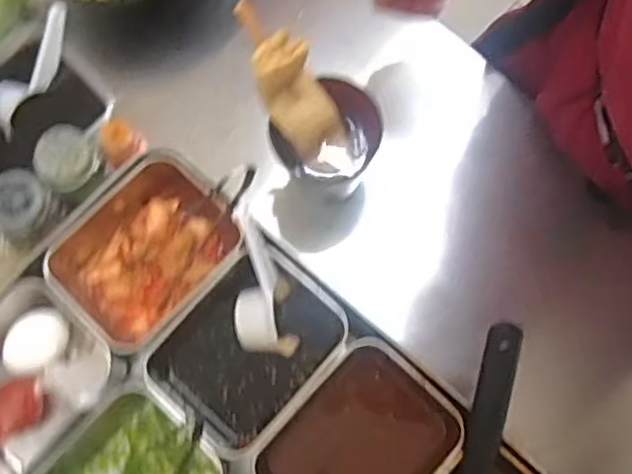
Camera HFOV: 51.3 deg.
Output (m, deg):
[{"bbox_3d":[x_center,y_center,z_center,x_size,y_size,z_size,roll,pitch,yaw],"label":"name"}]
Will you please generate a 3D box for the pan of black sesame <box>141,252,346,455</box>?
[{"bbox_3d":[-0.051,0.089,0.513,0.106,0.065,0.135,40,80,10],"label":"pan of black sesame"}]

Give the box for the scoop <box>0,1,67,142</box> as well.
[{"bbox_3d":[-0.234,-0.139,0.541,0.032,0.025,0.112,34,91,9],"label":"scoop"}]

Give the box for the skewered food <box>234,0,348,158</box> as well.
[{"bbox_3d":[-0.019,-0.107,0.463,0.043,0.136,0.020,-47,50,-10],"label":"skewered food"}]

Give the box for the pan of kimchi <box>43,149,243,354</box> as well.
[{"bbox_3d":[-0.133,0.014,0.525,0.112,0.068,0.136,43,80,11],"label":"pan of kimchi"}]

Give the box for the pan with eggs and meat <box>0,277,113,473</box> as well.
[{"bbox_3d":[-0.231,0.116,0.501,0.147,0.073,0.113,-44,79,-9],"label":"pan with eggs and meat"}]

